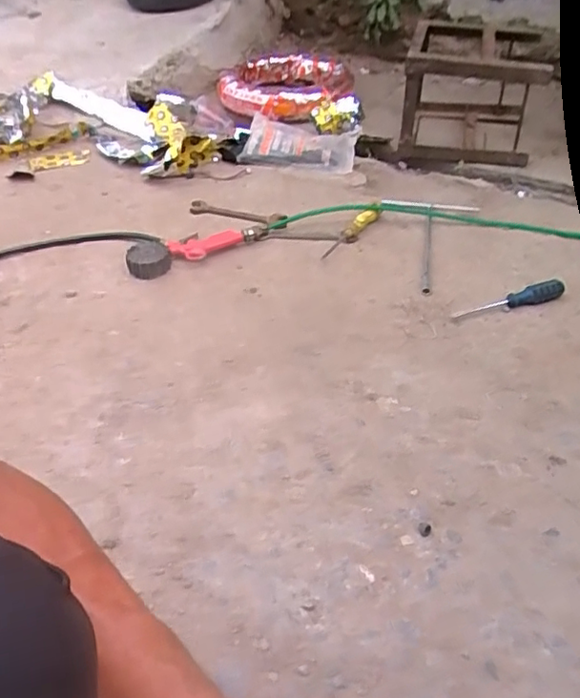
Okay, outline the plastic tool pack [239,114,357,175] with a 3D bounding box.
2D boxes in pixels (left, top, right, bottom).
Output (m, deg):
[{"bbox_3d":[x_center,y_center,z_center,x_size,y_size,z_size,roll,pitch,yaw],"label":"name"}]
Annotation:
[{"bbox_3d":[0.021,-0.457,1.296,0.254,0.035,0.147,11,65,15],"label":"plastic tool pack"}]

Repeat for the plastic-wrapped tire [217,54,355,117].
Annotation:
[{"bbox_3d":[-0.013,-0.689,1.499,0.342,0.067,0.399,-8,42,-7],"label":"plastic-wrapped tire"}]

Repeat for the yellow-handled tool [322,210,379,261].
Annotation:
[{"bbox_3d":[0.112,-0.211,1.055,0.029,0.026,0.165,25,48,26],"label":"yellow-handled tool"}]

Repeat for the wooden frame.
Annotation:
[{"bbox_3d":[0.405,-0.588,1.317,0.279,0.221,0.336,6,42,8],"label":"wooden frame"}]

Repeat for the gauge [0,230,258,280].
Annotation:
[{"bbox_3d":[-0.311,-0.178,1.029,0.511,0.035,0.151,2,42,3],"label":"gauge"}]

